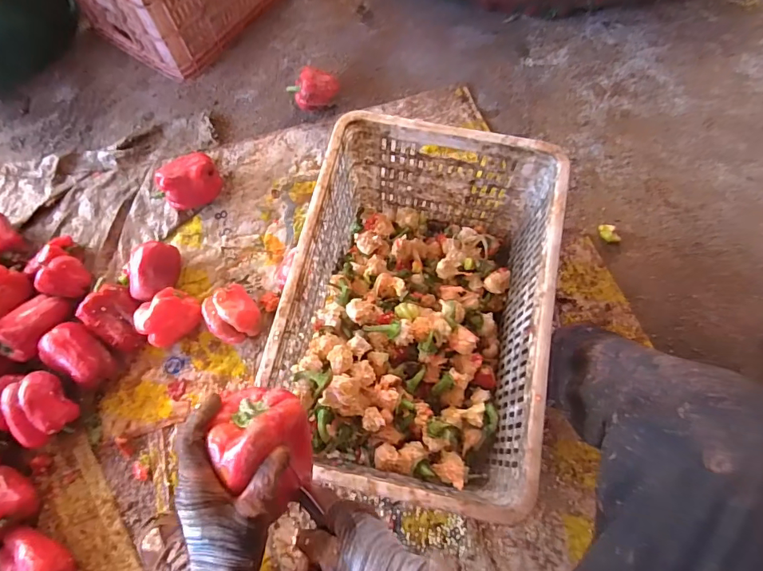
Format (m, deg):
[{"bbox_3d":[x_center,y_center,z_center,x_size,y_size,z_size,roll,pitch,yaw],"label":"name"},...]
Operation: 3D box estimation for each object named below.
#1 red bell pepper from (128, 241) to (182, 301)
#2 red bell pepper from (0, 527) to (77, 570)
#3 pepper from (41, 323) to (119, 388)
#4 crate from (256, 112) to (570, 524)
[{"bbox_3d":[-0.446,-0.026,0.878,0.074,0.068,0.115,5,71,2],"label":"red bell pepper"},{"bbox_3d":[-0.557,0.444,0.729,0.126,0.058,0.084,42,76,13],"label":"red bell pepper"},{"bbox_3d":[-0.546,0.125,0.821,0.116,0.074,0.084,27,73,9],"label":"pepper"},{"bbox_3d":[0.052,0.041,0.715,0.340,0.254,0.506,12,71,4],"label":"crate"}]

